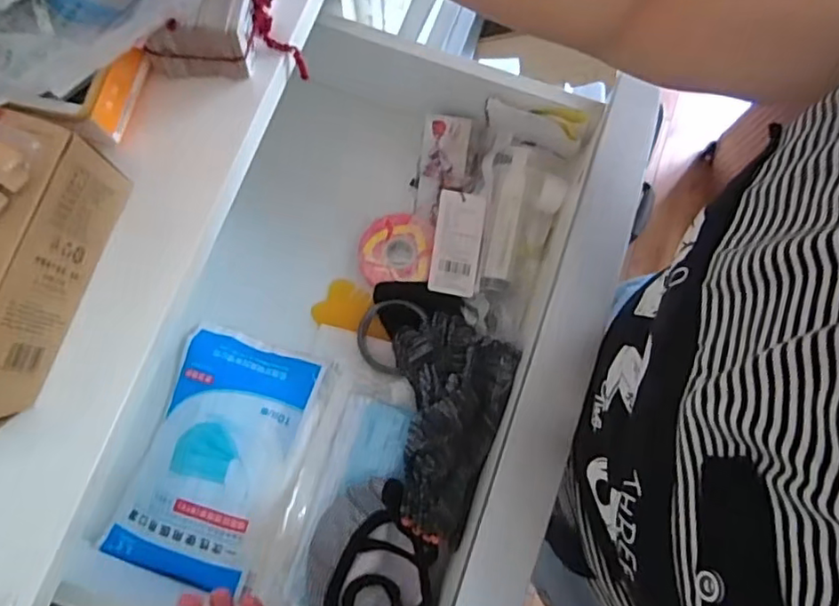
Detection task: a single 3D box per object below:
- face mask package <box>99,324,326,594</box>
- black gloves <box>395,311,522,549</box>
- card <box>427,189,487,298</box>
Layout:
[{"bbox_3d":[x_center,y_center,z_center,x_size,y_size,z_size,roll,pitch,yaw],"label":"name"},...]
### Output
[{"bbox_3d":[-0.179,0.132,0.521,0.122,0.028,0.207,18,78,3],"label":"face mask package"},{"bbox_3d":[0.013,0.096,0.496,0.098,0.081,0.176,19,78,3],"label":"black gloves"},{"bbox_3d":[0.036,-0.058,0.565,0.045,0.004,0.099,9,84,-1],"label":"card"}]

